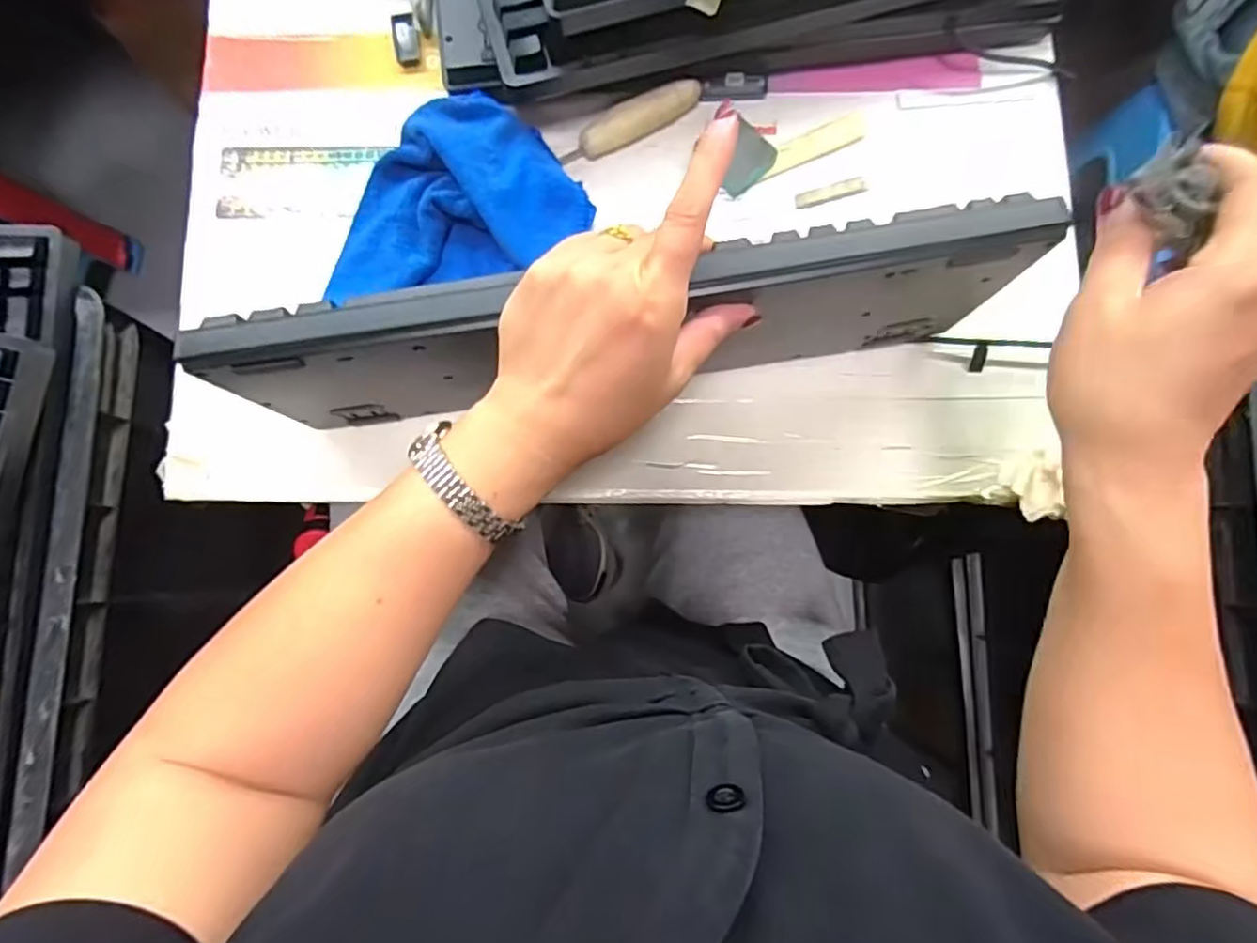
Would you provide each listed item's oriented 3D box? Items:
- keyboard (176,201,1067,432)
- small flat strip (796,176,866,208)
[{"bbox_3d":[-0.004,-0.084,0.362,0.429,0.155,0.029,-8,82,2],"label":"keyboard"},{"bbox_3d":[0.146,-0.202,0.462,0.052,0.004,0.011,-16,82,-2],"label":"small flat strip"}]

